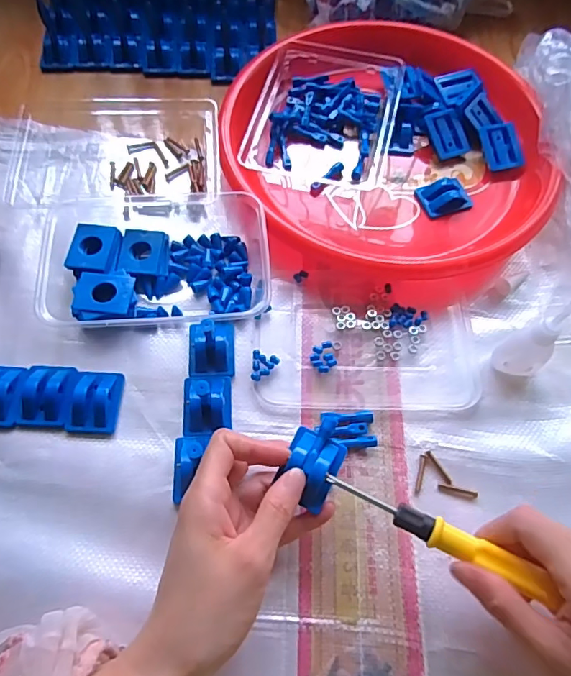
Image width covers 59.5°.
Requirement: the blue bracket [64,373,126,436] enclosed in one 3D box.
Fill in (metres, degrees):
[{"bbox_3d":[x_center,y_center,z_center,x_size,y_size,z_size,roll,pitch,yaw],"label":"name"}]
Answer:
[{"bbox_3d":[-0.135,0.043,0.353,0.033,0.014,0.045,2,63,-2],"label":"blue bracket"}]

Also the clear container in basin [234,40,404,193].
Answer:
[{"bbox_3d":[0.039,-0.204,0.467,0.121,0.035,0.159,13,63,4],"label":"clear container in basin"}]

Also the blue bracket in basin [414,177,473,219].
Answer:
[{"bbox_3d":[0.141,-0.128,0.442,0.042,0.019,0.030,-19,66,-12],"label":"blue bracket in basin"}]

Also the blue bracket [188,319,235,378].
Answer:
[{"bbox_3d":[-0.056,0.005,0.372,0.034,0.022,0.047,-3,63,-4],"label":"blue bracket"}]

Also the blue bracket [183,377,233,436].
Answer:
[{"bbox_3d":[-0.056,0.047,0.354,0.034,0.016,0.043,-3,63,-4],"label":"blue bracket"}]

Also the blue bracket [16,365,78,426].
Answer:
[{"bbox_3d":[-0.168,0.039,0.353,0.035,0.014,0.044,2,63,-2],"label":"blue bracket"}]

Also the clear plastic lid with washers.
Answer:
[{"bbox_3d":[0.062,0.009,0.383,0.167,0.009,0.092,0,63,-2],"label":"clear plastic lid with washers"}]

